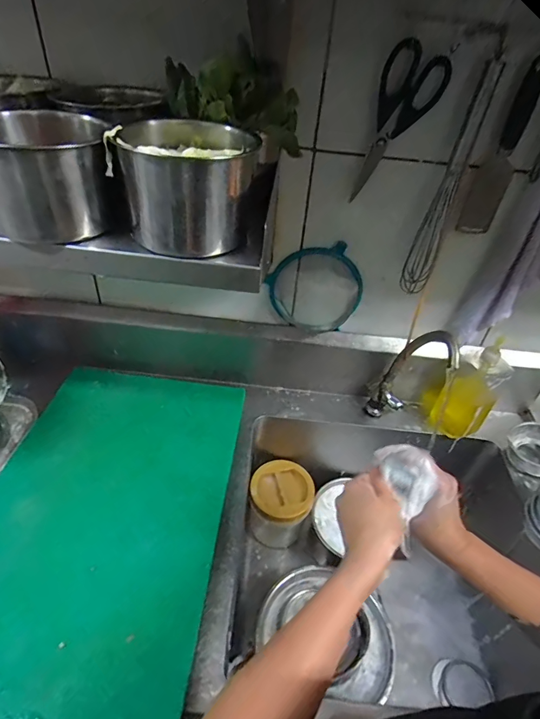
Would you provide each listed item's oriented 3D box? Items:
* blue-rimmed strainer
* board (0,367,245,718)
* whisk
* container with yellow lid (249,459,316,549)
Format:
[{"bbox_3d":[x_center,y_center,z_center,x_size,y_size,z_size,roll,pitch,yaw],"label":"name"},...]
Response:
[{"bbox_3d":[0.085,-0.136,0.781,0.169,0.155,0.046,10,41,5],"label":"blue-rimmed strainer"},{"bbox_3d":[-0.260,0.220,0.663,0.366,0.026,0.583,9,40,1],"label":"board"},{"bbox_3d":[0.270,-0.257,0.633,0.045,0.324,0.047,21,43,16],"label":"whisk"},{"bbox_3d":[0.023,0.332,0.936,0.133,0.155,0.136,3,41,-3],"label":"container with yellow lid"}]

